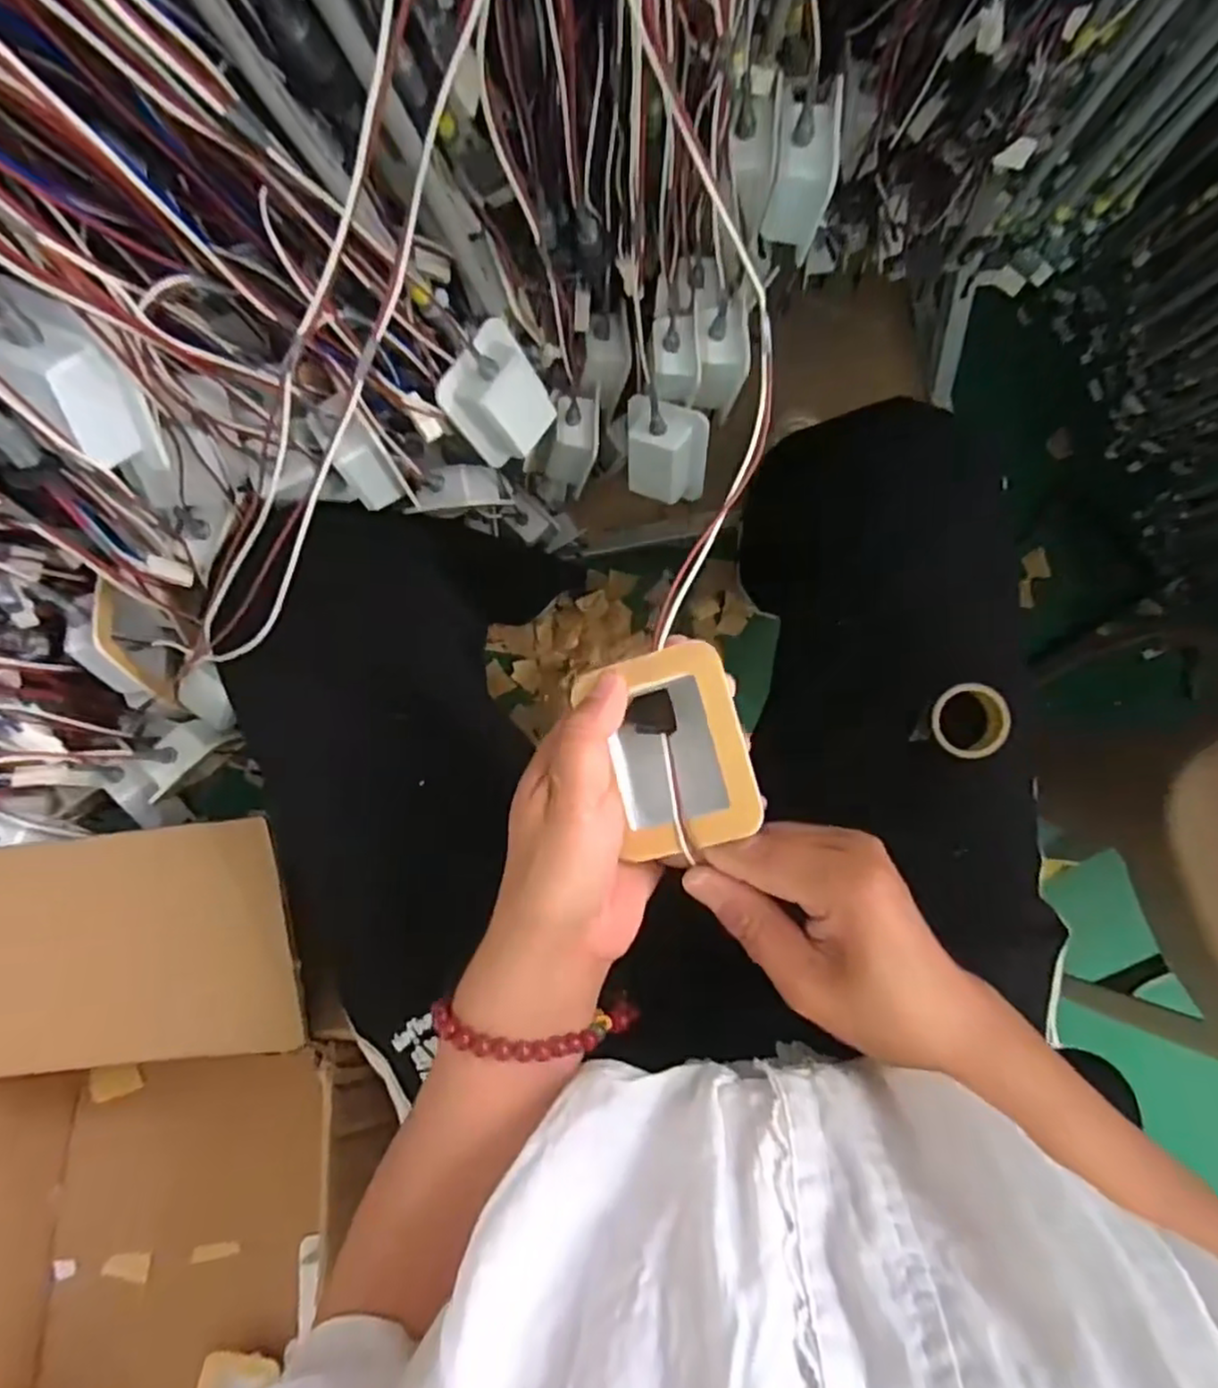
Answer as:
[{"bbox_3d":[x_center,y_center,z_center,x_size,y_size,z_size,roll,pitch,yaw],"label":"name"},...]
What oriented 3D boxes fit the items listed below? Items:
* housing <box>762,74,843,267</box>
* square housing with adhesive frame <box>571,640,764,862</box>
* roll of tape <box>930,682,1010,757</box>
[{"bbox_3d":[0.110,-0.298,0.406,0.030,0.054,0.059,6,91,3],"label":"housing"},{"bbox_3d":[0.026,0.023,0.287,0.055,0.031,0.078,-15,90,3],"label":"square housing with adhesive frame"},{"bbox_3d":[0.183,0.013,0.359,0.037,0.014,0.037,0,90,3],"label":"roll of tape"}]

